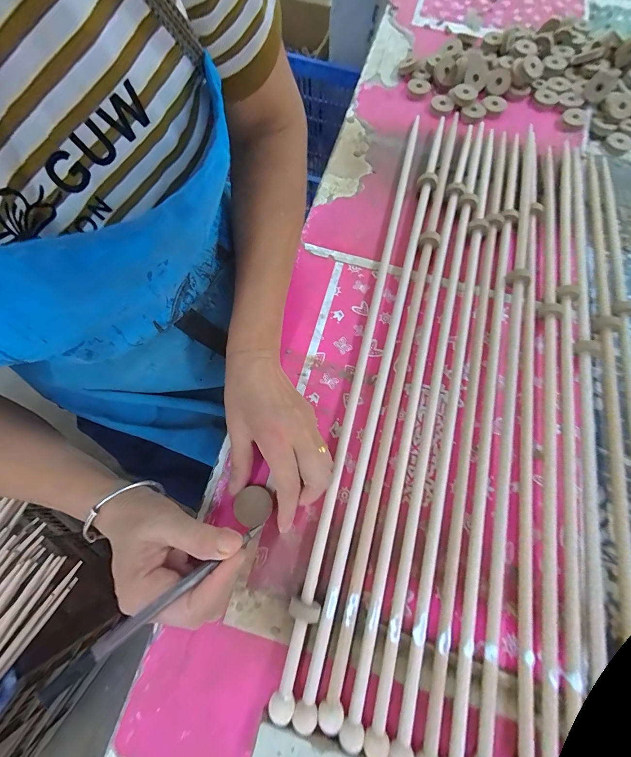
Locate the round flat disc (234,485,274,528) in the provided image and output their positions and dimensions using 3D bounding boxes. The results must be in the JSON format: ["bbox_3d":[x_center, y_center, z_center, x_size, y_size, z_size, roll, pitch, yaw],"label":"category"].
[{"bbox_3d":[-0.058,0.119,0.289,0.035,0.005,0.035,0,71,-1],"label":"round flat disc"}]

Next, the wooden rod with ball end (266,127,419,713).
[{"bbox_3d":[0.057,-0.051,0.343,0.015,0.018,0.671,15,72,4],"label":"wooden rod with ball end"}]

